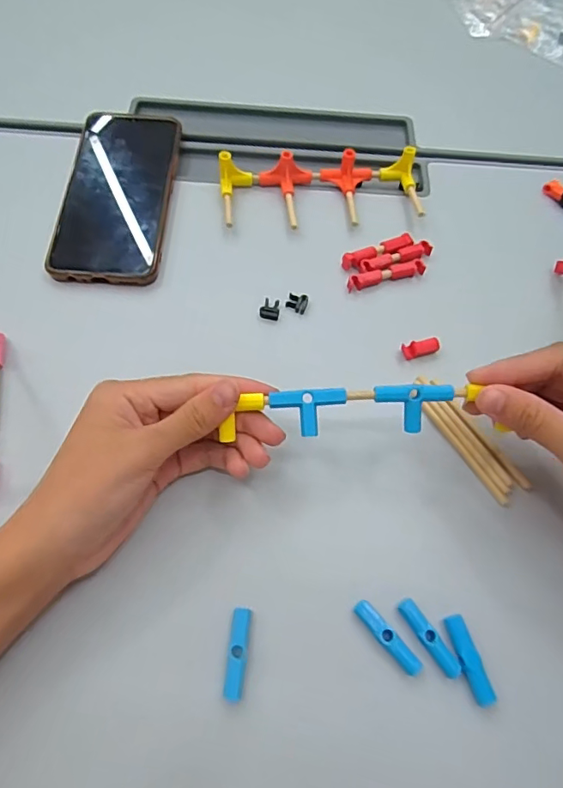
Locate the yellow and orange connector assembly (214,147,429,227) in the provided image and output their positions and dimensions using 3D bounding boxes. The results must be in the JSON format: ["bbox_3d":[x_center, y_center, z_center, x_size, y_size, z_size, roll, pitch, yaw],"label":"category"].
[{"bbox_3d":[0.030,-0.155,0.383,0.148,0.026,0.056,-4,61,-2],"label":"yellow and orange connector assembly"}]

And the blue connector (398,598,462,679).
[{"bbox_3d":[0.076,0.125,0.261,0.009,0.006,0.042,-29,65,-15],"label":"blue connector"}]

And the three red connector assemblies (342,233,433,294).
[{"bbox_3d":[0.077,-0.097,0.369,0.069,0.011,0.031,-17,62,-9],"label":"three red connector assemblies"}]

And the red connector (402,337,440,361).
[{"bbox_3d":[0.093,-0.031,0.339,0.025,0.009,0.009,-16,62,-8],"label":"red connector"}]

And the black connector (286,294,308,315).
[{"bbox_3d":[0.011,-0.064,0.352,0.014,0.005,0.012,17,62,10],"label":"black connector"}]

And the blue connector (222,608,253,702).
[{"bbox_3d":[-0.022,0.130,0.256,0.009,0.010,0.040,6,61,3],"label":"blue connector"}]

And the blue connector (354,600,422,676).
[{"bbox_3d":[0.054,0.125,0.261,0.009,0.005,0.043,-36,67,-18],"label":"blue connector"}]

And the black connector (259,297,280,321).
[{"bbox_3d":[-0.008,-0.059,0.350,0.013,0.006,0.013,9,61,5],"label":"black connector"}]

